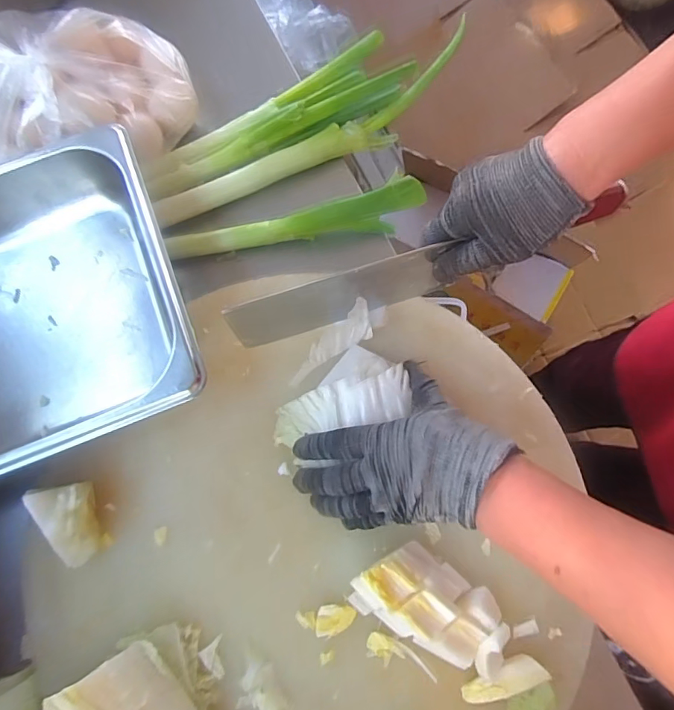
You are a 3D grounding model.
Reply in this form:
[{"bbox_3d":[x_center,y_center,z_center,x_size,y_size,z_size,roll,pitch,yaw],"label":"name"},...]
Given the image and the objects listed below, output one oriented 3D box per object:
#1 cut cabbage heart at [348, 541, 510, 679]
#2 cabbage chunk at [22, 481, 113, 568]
[{"bbox_3d":[0.075,0.191,0.358,0.119,0.037,0.062,28,79,8],"label":"cut cabbage heart"},{"bbox_3d":[-0.207,0.133,0.378,0.032,0.056,0.061,-19,77,-3],"label":"cabbage chunk"}]

